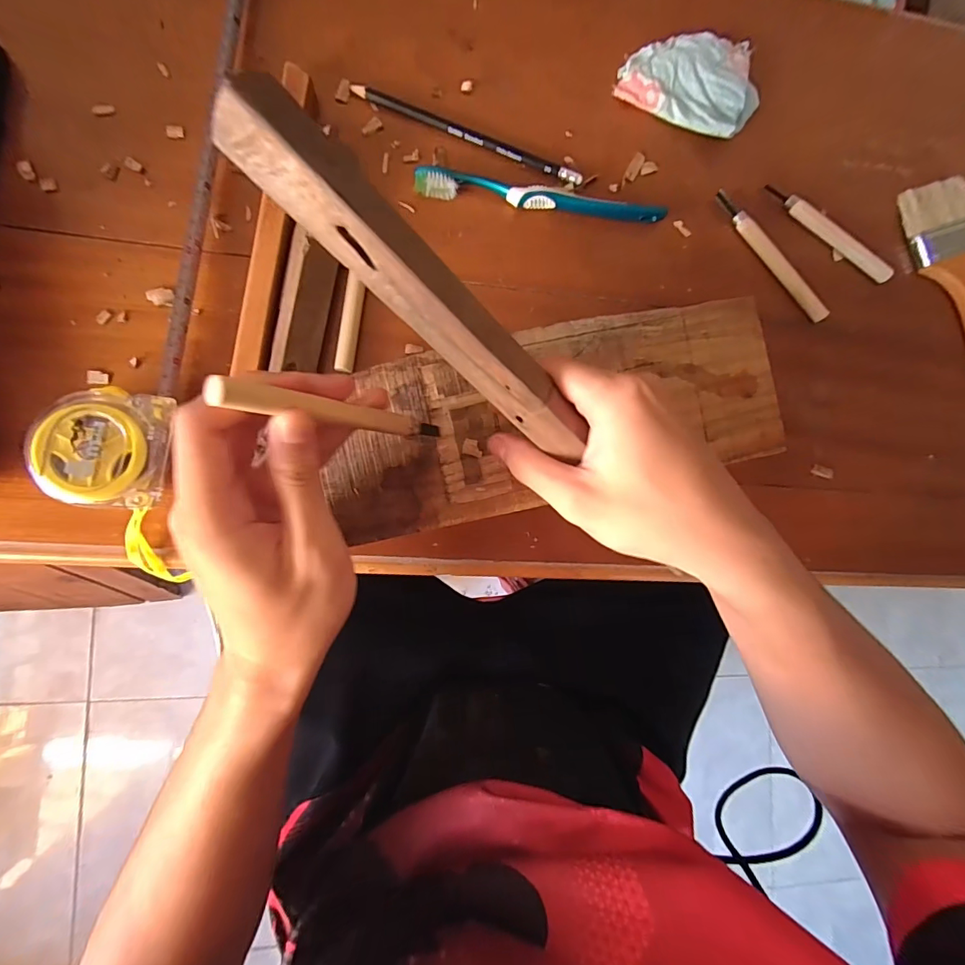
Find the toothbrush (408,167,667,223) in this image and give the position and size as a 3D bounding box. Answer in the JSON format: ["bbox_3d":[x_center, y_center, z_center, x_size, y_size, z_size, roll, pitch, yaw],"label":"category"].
[{"bbox_3d":[0.044,-0.207,0.328,0.182,0.013,0.019,0,87,-8],"label":"toothbrush"}]

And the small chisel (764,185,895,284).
[{"bbox_3d":[0.280,-0.202,0.365,0.123,0.010,0.015,36,83,-5],"label":"small chisel"}]

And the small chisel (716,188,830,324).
[{"bbox_3d":[0.227,-0.178,0.355,0.011,0.010,0.127,-41,93,-8],"label":"small chisel"}]

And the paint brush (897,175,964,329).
[{"bbox_3d":[0.407,-0.163,0.381,0.060,0.017,0.185,-23,90,-9],"label":"paint brush"}]

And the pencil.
[{"bbox_3d":[-0.008,-0.253,0.328,0.170,0.005,0.012,19,85,-7],"label":"pencil"}]

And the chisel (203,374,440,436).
[{"bbox_3d":[-0.062,-0.032,0.211,0.006,0.121,0.011,-3,87,35],"label":"chisel"}]

